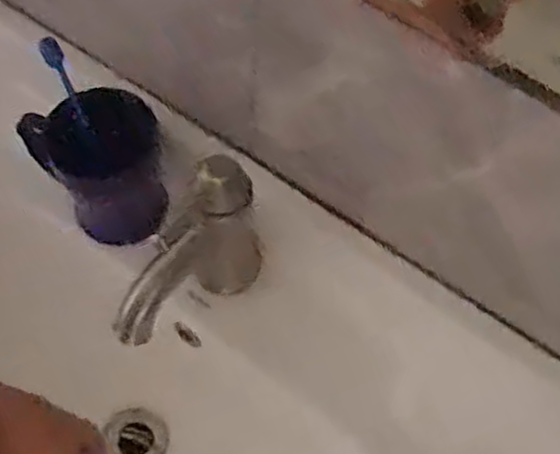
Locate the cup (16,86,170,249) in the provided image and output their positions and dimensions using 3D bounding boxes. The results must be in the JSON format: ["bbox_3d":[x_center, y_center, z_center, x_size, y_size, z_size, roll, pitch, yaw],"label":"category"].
[{"bbox_3d":[-0.156,-0.047,0.688,0.106,0.103,0.090,-13,63,-11],"label":"cup"}]

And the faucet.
[{"bbox_3d":[-0.074,0.019,0.591,0.119,0.107,0.059,-24,66,-16],"label":"faucet"}]

